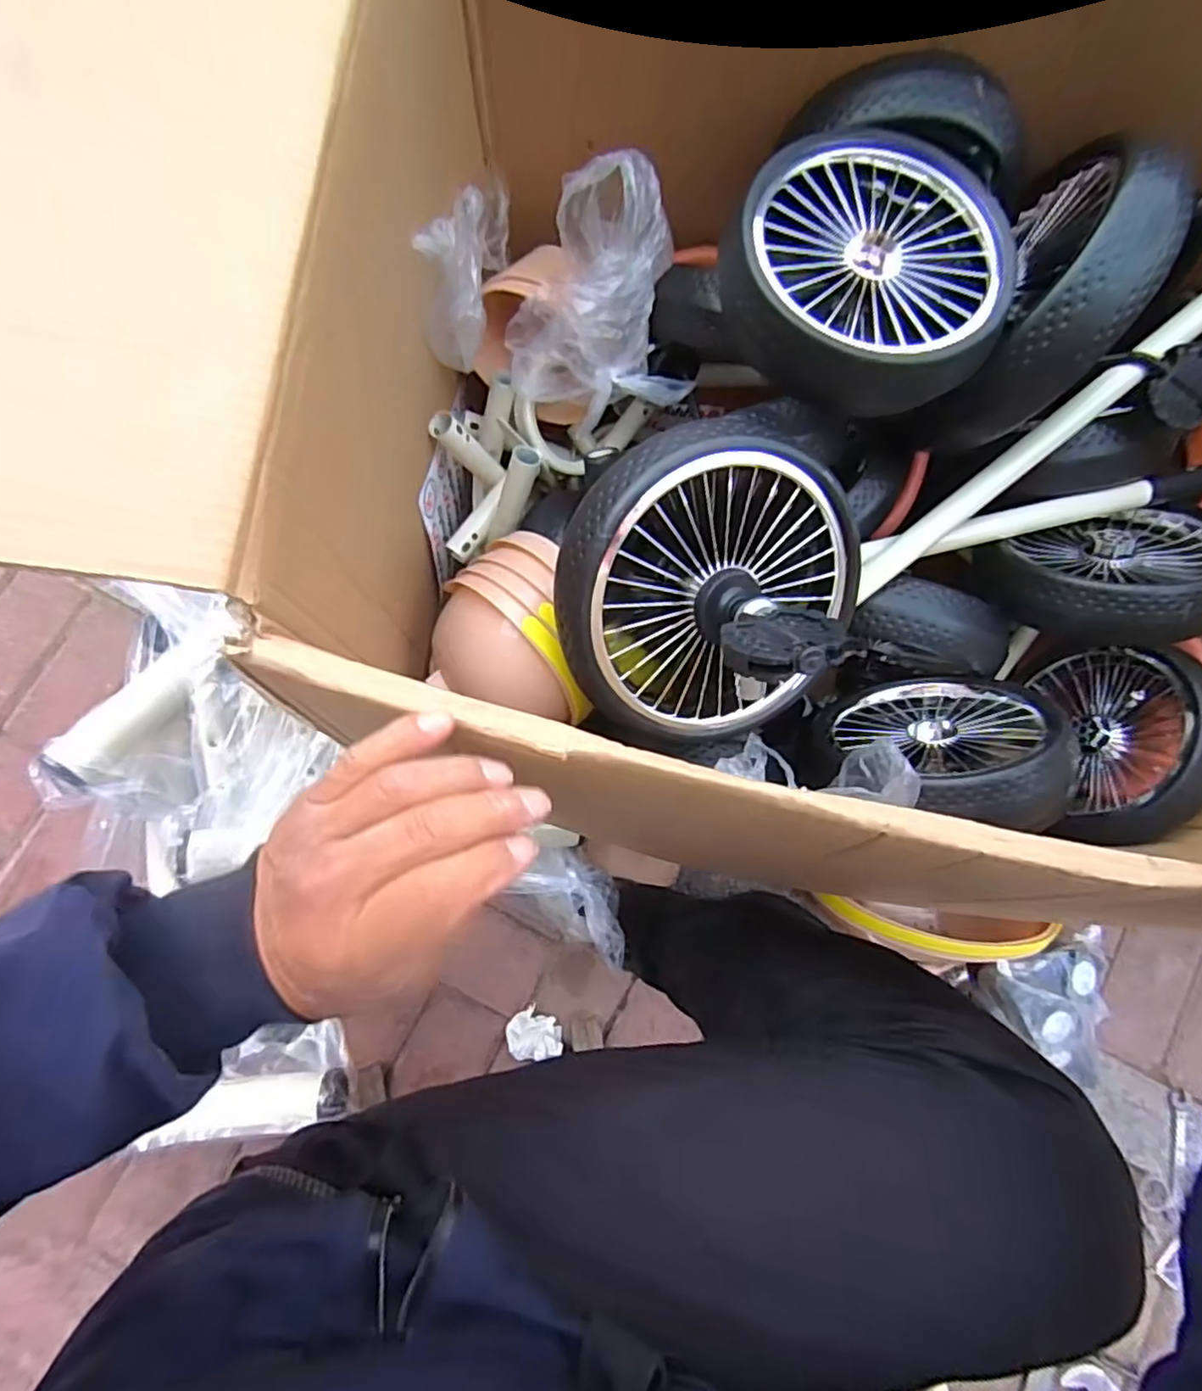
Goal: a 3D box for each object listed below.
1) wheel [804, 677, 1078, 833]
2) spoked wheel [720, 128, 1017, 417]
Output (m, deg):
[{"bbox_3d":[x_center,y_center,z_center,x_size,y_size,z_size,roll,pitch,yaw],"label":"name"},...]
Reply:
[{"bbox_3d":[0.304,0.049,0.600,0.192,0.202,0.060,-6,117,18],"label":"wheel"},{"bbox_3d":[0.194,-0.307,0.500,0.201,0.076,0.204,36,82,3],"label":"spoked wheel"}]

